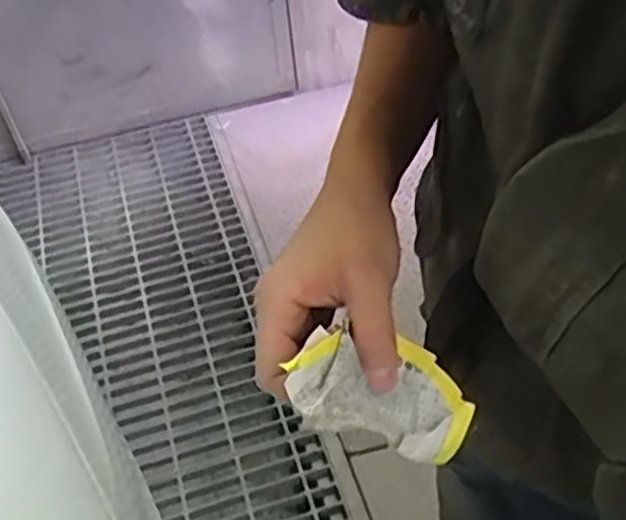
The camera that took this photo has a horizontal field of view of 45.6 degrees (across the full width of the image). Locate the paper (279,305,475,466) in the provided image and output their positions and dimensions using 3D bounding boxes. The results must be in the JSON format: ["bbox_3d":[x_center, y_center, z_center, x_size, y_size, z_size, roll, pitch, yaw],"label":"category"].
[{"bbox_3d":[0.032,0.062,0.367,0.094,0.027,0.052,20,43,-19],"label":"paper"}]

